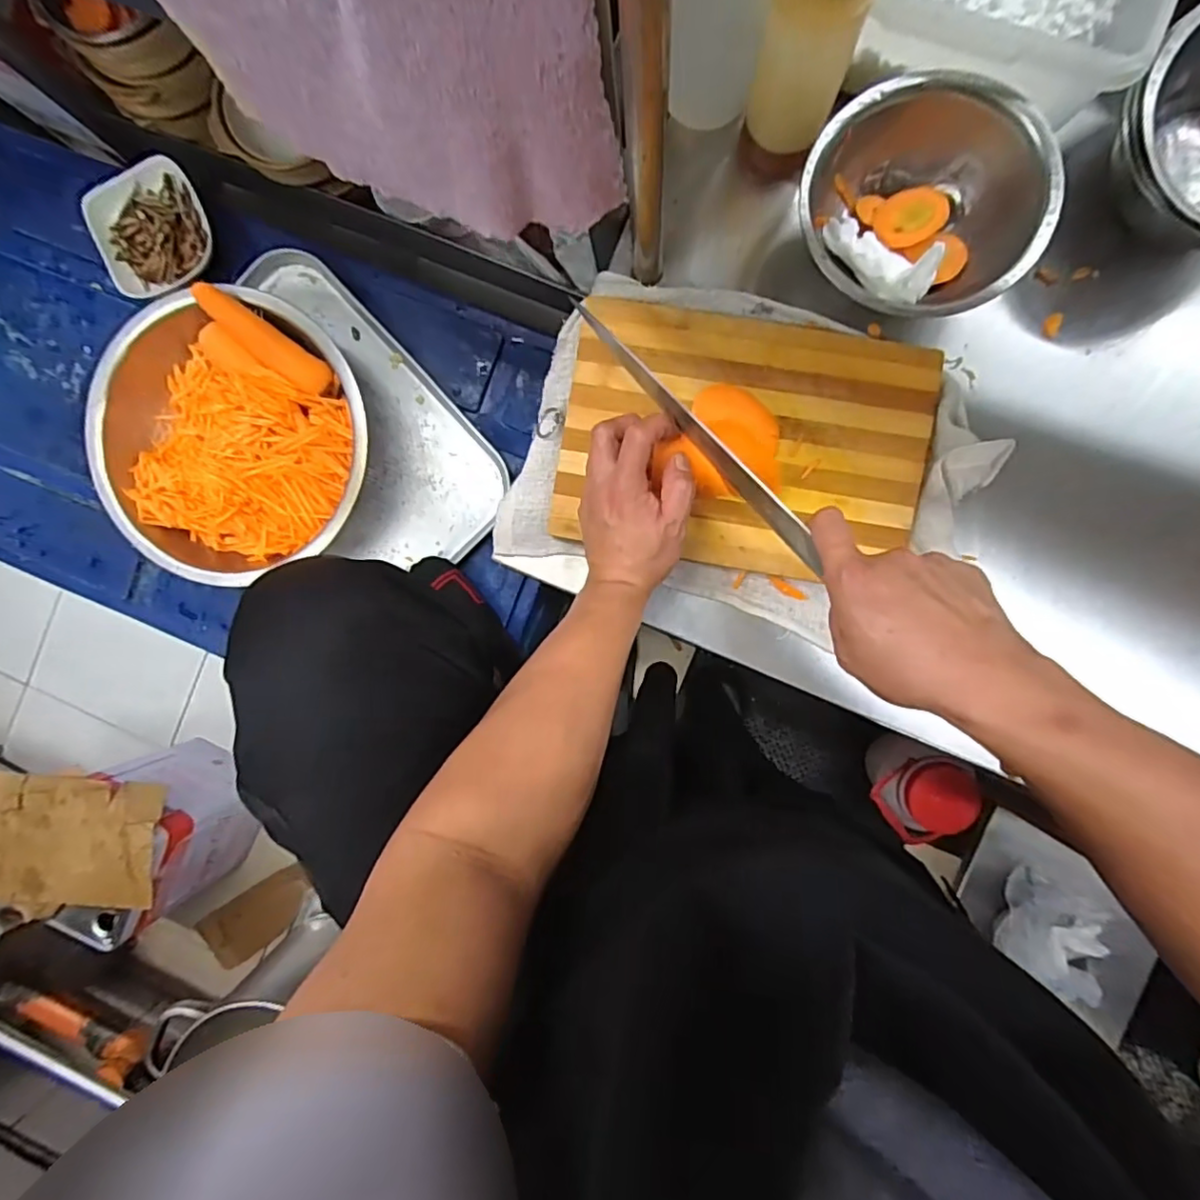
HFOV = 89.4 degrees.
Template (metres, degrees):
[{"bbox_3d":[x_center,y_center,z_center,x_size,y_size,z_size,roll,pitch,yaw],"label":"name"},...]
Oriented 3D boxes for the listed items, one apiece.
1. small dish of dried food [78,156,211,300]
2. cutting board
[{"bbox_3d":[-0.581,-0.476,0.796,0.144,0.050,0.152,0,91,5],"label":"small dish of dried food"},{"bbox_3d":[0.118,-0.130,0.505,0.296,0.016,0.200,10,92,4],"label":"cutting board"}]

